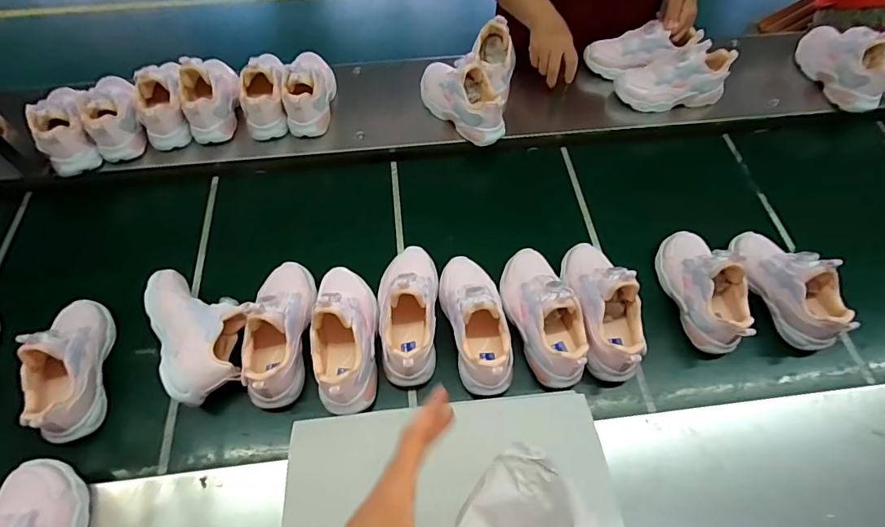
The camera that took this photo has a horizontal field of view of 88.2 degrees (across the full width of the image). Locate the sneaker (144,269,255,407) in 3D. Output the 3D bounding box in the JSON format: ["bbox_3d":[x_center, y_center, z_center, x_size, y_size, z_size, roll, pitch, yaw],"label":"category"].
[{"bbox_3d":[-0.324,0.091,0.625,0.105,0.087,0.189,-19,62,-12],"label":"sneaker"}]

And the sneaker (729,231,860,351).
[{"bbox_3d":[0.494,0.026,0.653,0.067,0.098,0.189,-20,62,-13],"label":"sneaker"}]

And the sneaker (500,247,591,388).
[{"bbox_3d":[0.140,0.062,0.626,0.075,0.101,0.199,-15,61,-10],"label":"sneaker"}]

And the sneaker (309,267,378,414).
[{"bbox_3d":[-0.131,0.080,0.595,0.085,0.092,0.203,-4,60,-4],"label":"sneaker"}]

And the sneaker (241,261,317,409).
[{"bbox_3d":[-0.220,0.081,0.607,0.085,0.105,0.202,0,60,-2],"label":"sneaker"}]

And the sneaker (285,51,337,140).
[{"bbox_3d":[-0.237,-0.323,0.828,0.070,0.079,0.177,3,60,0],"label":"sneaker"}]

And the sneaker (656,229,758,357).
[{"bbox_3d":[0.379,0.025,0.661,0.072,0.102,0.195,-9,60,-7],"label":"sneaker"}]

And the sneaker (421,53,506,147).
[{"bbox_3d":[0.033,-0.300,0.794,0.073,0.097,0.193,-40,68,-22],"label":"sneaker"}]

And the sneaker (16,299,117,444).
[{"bbox_3d":[-0.480,0.123,0.581,0.075,0.090,0.186,-9,60,-7],"label":"sneaker"}]

